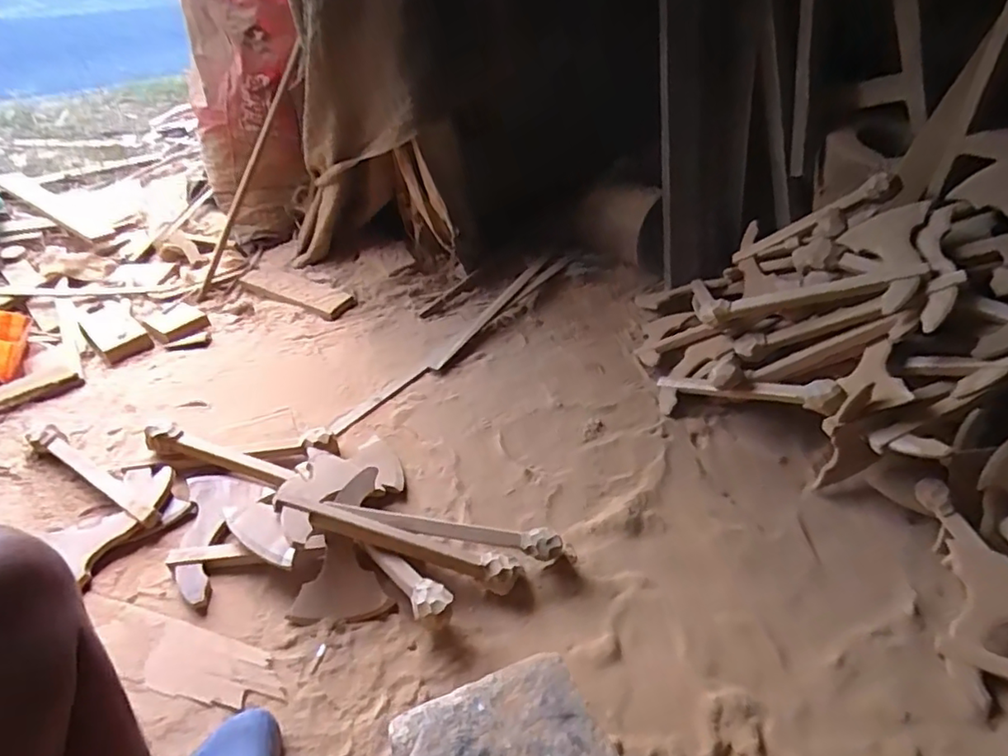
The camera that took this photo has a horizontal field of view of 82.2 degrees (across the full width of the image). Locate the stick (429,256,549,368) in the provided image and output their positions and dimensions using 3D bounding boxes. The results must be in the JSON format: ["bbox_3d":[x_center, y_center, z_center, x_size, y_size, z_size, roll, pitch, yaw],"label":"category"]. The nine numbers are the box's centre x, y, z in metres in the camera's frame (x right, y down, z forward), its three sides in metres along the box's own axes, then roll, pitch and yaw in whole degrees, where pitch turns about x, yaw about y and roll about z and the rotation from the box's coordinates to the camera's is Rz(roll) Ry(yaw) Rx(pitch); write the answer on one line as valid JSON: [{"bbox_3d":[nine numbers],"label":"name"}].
[{"bbox_3d":[-0.022,-0.179,1.472,0.038,0.024,0.544,19,42,25],"label":"stick"}]

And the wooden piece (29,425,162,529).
[{"bbox_3d":[-0.731,0.176,1.025,0.349,0.034,0.042,21,44,28],"label":"wooden piece"}]

